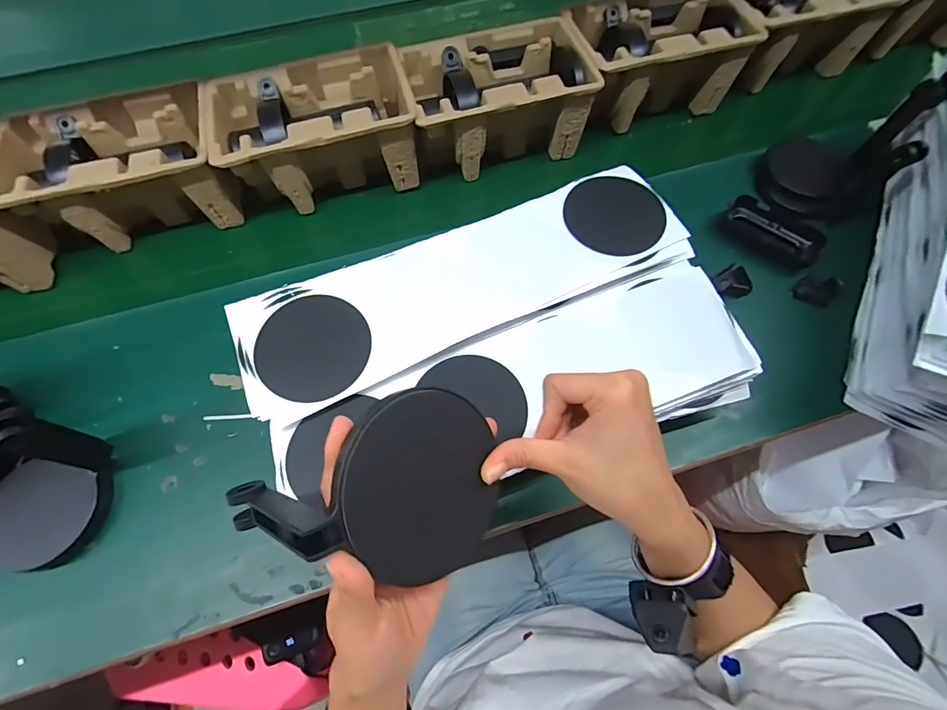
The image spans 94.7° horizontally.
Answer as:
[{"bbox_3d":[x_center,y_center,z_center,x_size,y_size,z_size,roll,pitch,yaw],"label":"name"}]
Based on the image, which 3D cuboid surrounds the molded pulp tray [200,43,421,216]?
[{"bbox_3d":[-0.186,-0.268,0.534,0.220,0.102,0.140,-15,64,-5],"label":"molded pulp tray"}]

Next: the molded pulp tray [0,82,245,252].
[{"bbox_3d":[-0.405,-0.214,0.517,0.224,0.099,0.144,-17,65,-6],"label":"molded pulp tray"}]

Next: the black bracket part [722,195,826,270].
[{"bbox_3d":[0.355,-0.150,0.518,0.107,0.029,0.063,37,71,18],"label":"black bracket part"}]

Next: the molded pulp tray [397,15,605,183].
[{"bbox_3d":[0.030,-0.323,0.561,0.209,0.105,0.145,-13,64,-4],"label":"molded pulp tray"}]

